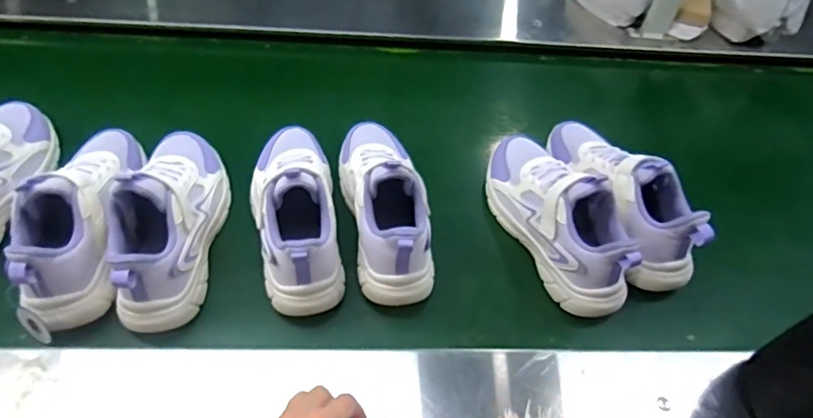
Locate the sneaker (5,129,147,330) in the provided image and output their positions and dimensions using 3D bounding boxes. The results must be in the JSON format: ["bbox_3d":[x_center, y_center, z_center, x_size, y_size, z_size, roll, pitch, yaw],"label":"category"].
[{"bbox_3d":[-0.360,-0.006,0.575,0.095,0.102,0.256,-1,52,-9],"label":"sneaker"}]

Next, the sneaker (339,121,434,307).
[{"bbox_3d":[-0.019,-0.021,0.630,0.101,0.120,0.245,-5,53,-13],"label":"sneaker"}]

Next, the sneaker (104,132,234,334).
[{"bbox_3d":[-0.261,-0.002,0.589,0.094,0.113,0.257,4,51,-5],"label":"sneaker"}]

